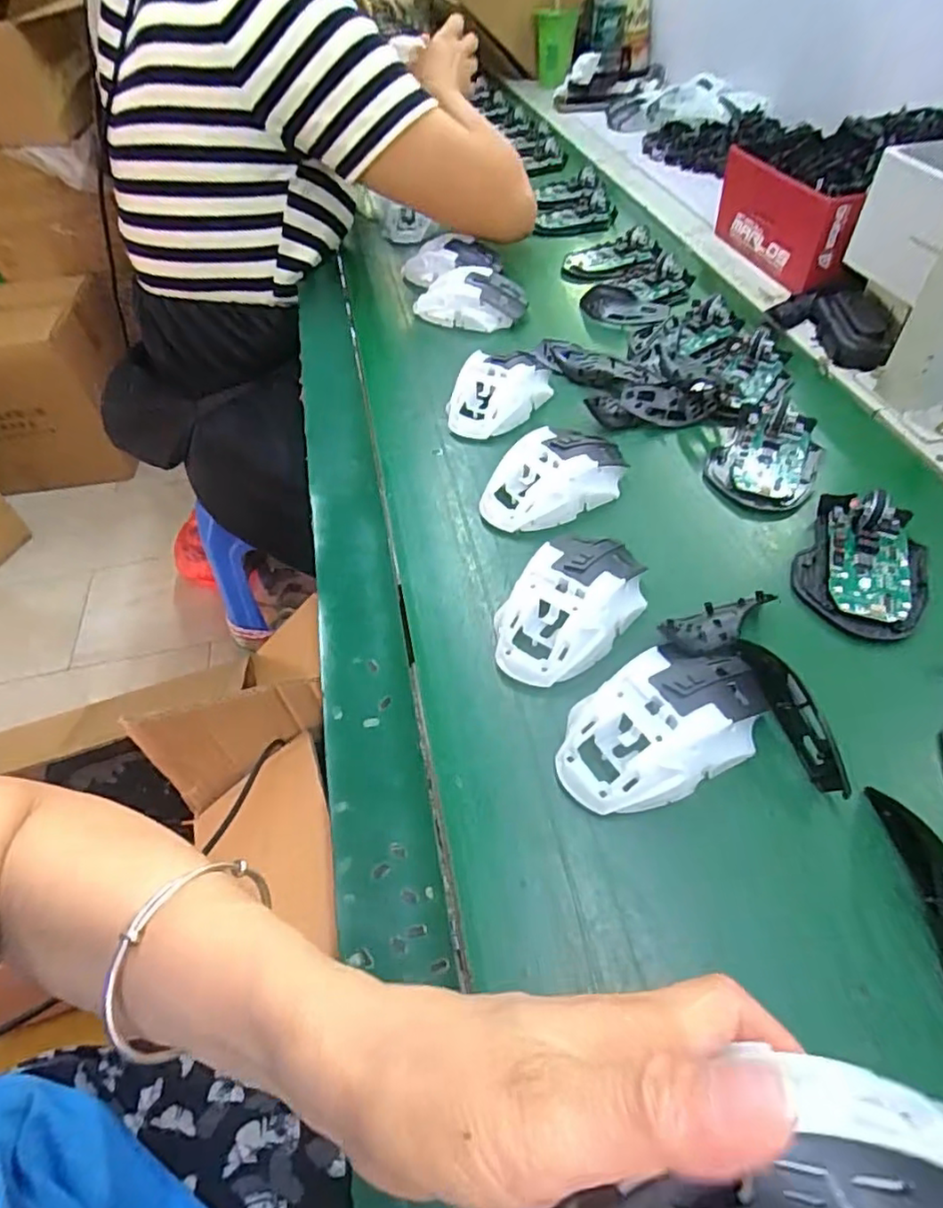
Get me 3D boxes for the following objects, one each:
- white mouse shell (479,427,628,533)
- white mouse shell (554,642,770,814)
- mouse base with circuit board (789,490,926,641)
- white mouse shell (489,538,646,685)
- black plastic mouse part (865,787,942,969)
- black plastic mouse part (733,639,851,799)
[{"bbox_3d":[0.059,-0.091,0.443,0.108,0.034,0.059,-30,55,-17],"label":"white mouse shell"},{"bbox_3d":[0.098,0.060,0.315,0.113,0.038,0.060,-25,54,-14],"label":"white mouse shell"},{"bbox_3d":[0.244,-0.028,0.387,0.070,0.023,0.104,16,55,18],"label":"mouse base with circuit board"},{"bbox_3d":[0.059,0.000,0.368,0.061,0.039,0.106,33,62,27],"label":"white mouse shell"},{"bbox_3d":[0.194,0.124,0.261,0.011,0.034,0.097,-2,52,4],"label":"black plastic mouse part"},{"bbox_3d":[0.164,0.056,0.320,0.015,0.033,0.088,-17,52,-8],"label":"black plastic mouse part"}]

